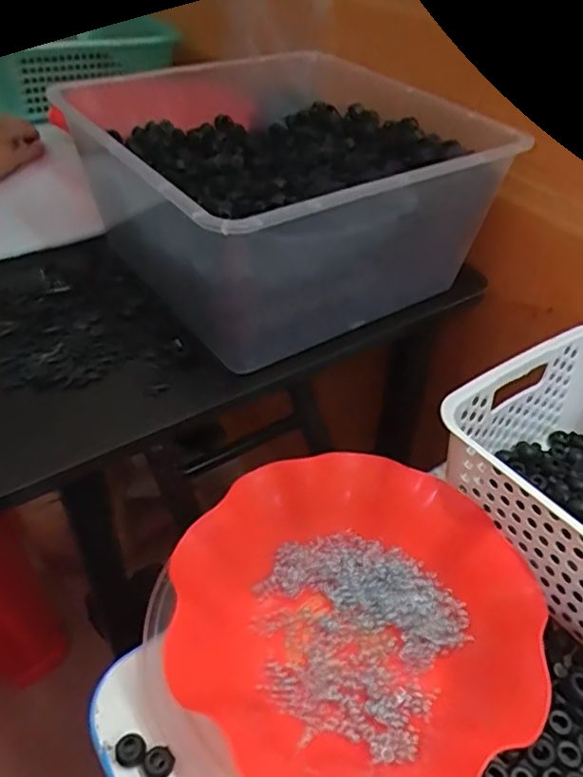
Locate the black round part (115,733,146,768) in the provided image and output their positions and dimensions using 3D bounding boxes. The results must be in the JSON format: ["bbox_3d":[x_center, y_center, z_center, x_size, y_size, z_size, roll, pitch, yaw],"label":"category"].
[{"bbox_3d":[-0.096,0.216,0.365,0.017,0.007,0.017,2,43,-1],"label":"black round part"}]

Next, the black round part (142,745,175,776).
[{"bbox_3d":[-0.078,0.220,0.360,0.018,0.008,0.017,2,43,-1],"label":"black round part"}]

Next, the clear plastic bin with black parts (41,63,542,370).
[{"bbox_3d":[-0.022,-0.186,0.555,0.289,0.139,0.329,-25,49,-27],"label":"clear plastic bin with black parts"}]

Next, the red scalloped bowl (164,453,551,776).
[{"bbox_3d":[0.038,0.149,0.400,0.217,0.065,0.207,2,43,-1],"label":"red scalloped bowl"}]

